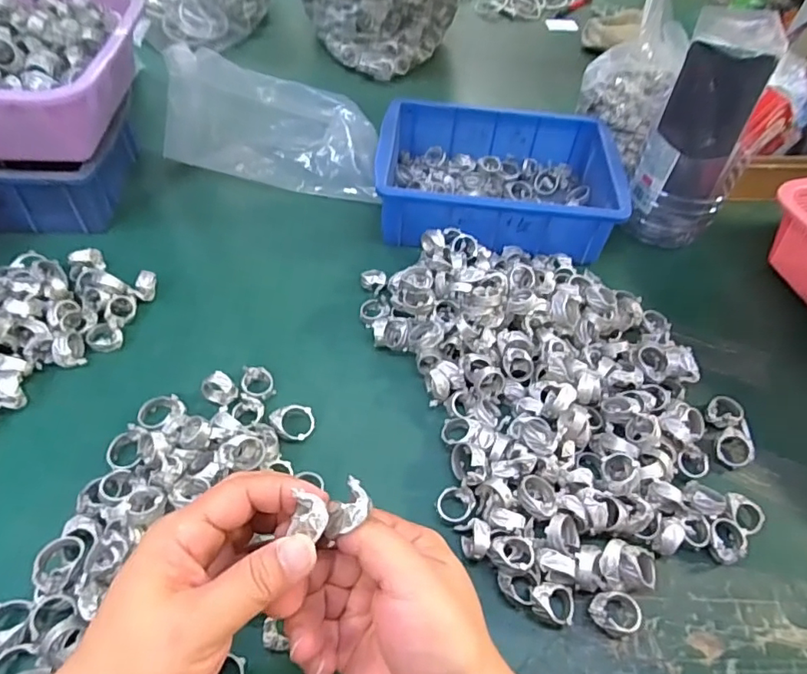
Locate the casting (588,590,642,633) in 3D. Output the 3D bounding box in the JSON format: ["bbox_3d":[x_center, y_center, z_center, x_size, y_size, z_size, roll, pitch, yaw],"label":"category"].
[{"bbox_3d":[0.133,0.174,0.336,0.030,0.013,0.023,-1,50,-5],"label":"casting"}]

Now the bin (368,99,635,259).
[{"bbox_3d":[0.097,-0.167,0.576,0.236,0.077,0.176,4,50,-1],"label":"bin"}]

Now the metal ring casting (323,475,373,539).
[{"bbox_3d":[-0.026,0.081,0.250,0.017,0.011,0.027,28,54,19],"label":"metal ring casting"}]

